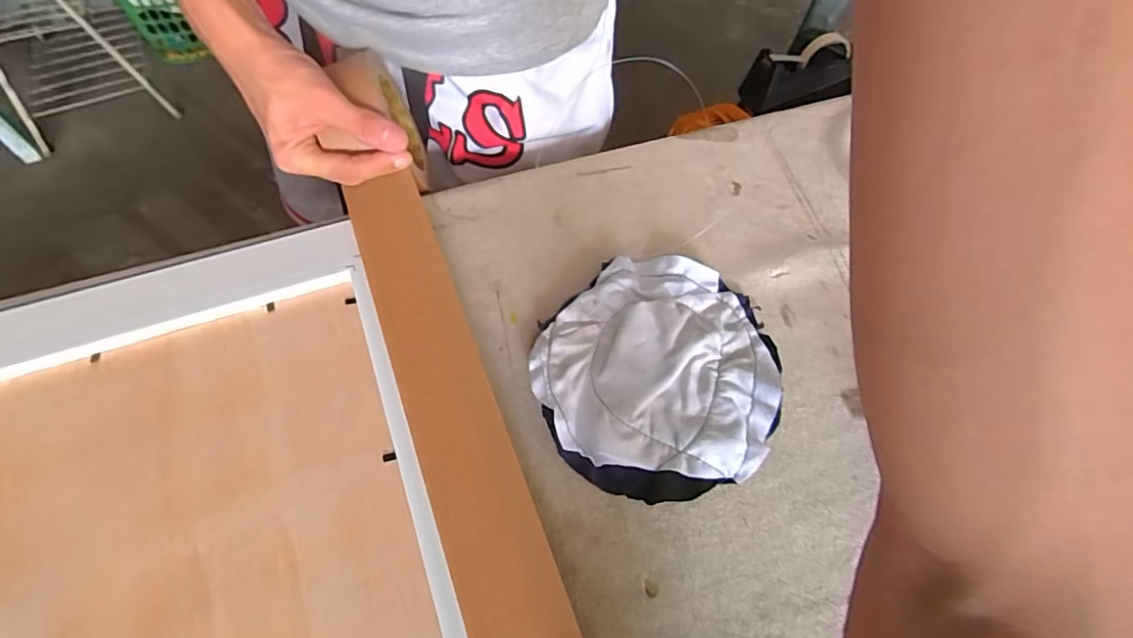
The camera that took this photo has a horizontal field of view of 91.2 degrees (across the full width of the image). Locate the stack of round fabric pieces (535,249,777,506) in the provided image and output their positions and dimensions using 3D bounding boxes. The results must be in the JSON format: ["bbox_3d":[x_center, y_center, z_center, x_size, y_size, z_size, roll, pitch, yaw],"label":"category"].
[{"bbox_3d":[0.056,0.030,0.348,0.144,0.024,0.160,14,58,8],"label":"stack of round fabric pieces"}]

